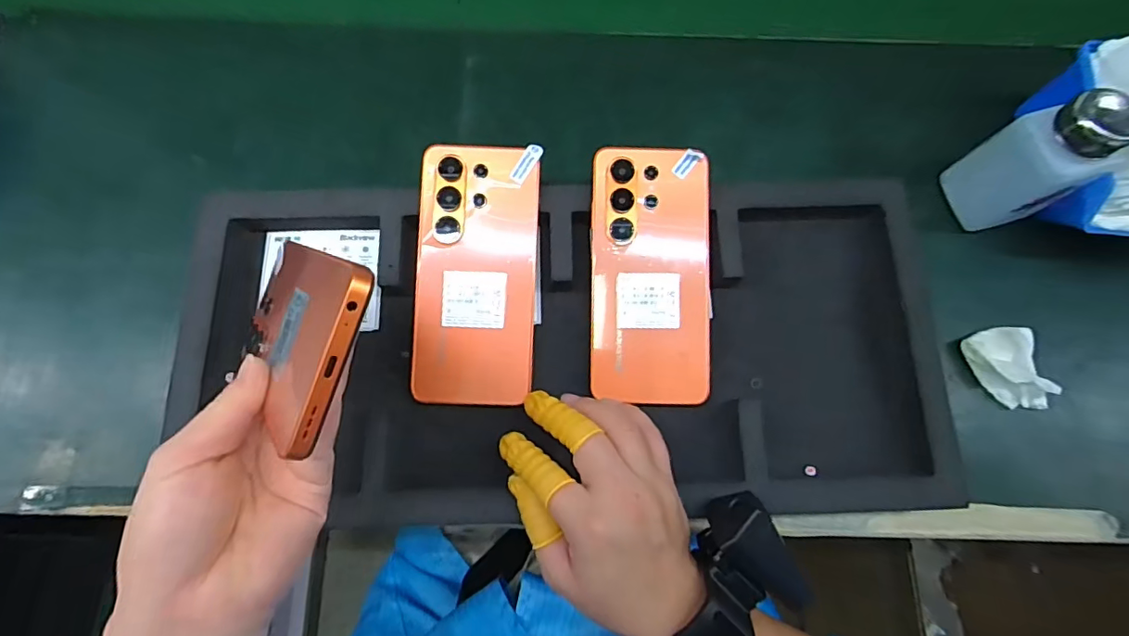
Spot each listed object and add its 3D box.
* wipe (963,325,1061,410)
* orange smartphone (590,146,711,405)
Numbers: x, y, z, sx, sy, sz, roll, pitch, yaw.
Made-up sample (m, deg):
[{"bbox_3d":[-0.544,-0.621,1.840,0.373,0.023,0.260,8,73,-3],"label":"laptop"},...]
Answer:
[{"bbox_3d":[0.305,0.034,0.357,0.044,0.023,0.056,-4,73,-3],"label":"wipe"},{"bbox_3d":[0.058,-0.030,0.346,0.079,0.005,0.167,1,85,-2],"label":"orange smartphone"}]

